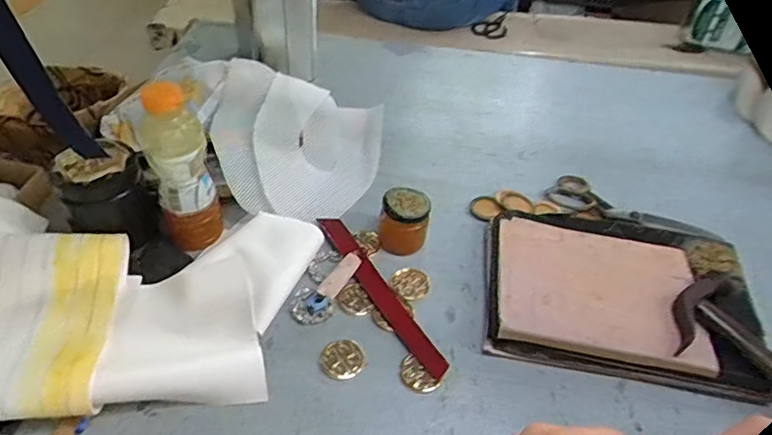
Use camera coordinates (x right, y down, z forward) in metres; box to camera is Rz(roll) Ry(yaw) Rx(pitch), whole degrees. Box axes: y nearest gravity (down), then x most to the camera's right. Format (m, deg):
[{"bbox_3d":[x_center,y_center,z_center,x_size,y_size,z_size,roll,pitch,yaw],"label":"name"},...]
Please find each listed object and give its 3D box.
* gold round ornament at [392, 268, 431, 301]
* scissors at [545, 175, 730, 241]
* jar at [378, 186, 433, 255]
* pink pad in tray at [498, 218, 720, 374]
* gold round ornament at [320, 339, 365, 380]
[{"bbox_3d":[0.031,0.079,0.665,0.044,0.008,0.042,2,44,-2],"label":"gold round ornament"},{"bbox_3d":[0.343,-0.009,0.772,0.238,0.022,0.064,18,46,14],"label":"scissors"},{"bbox_3d":[0.023,0.003,0.689,0.058,0.064,0.056,2,44,-2],"label":"jar"},{"bbox_3d":[0.238,0.077,0.632,0.217,0.024,0.165,10,44,6],"label":"pink pad in tray"},{"bbox_3d":[-0.047,0.149,0.591,0.044,0.004,0.045,2,44,-2],"label":"gold round ornament"}]

